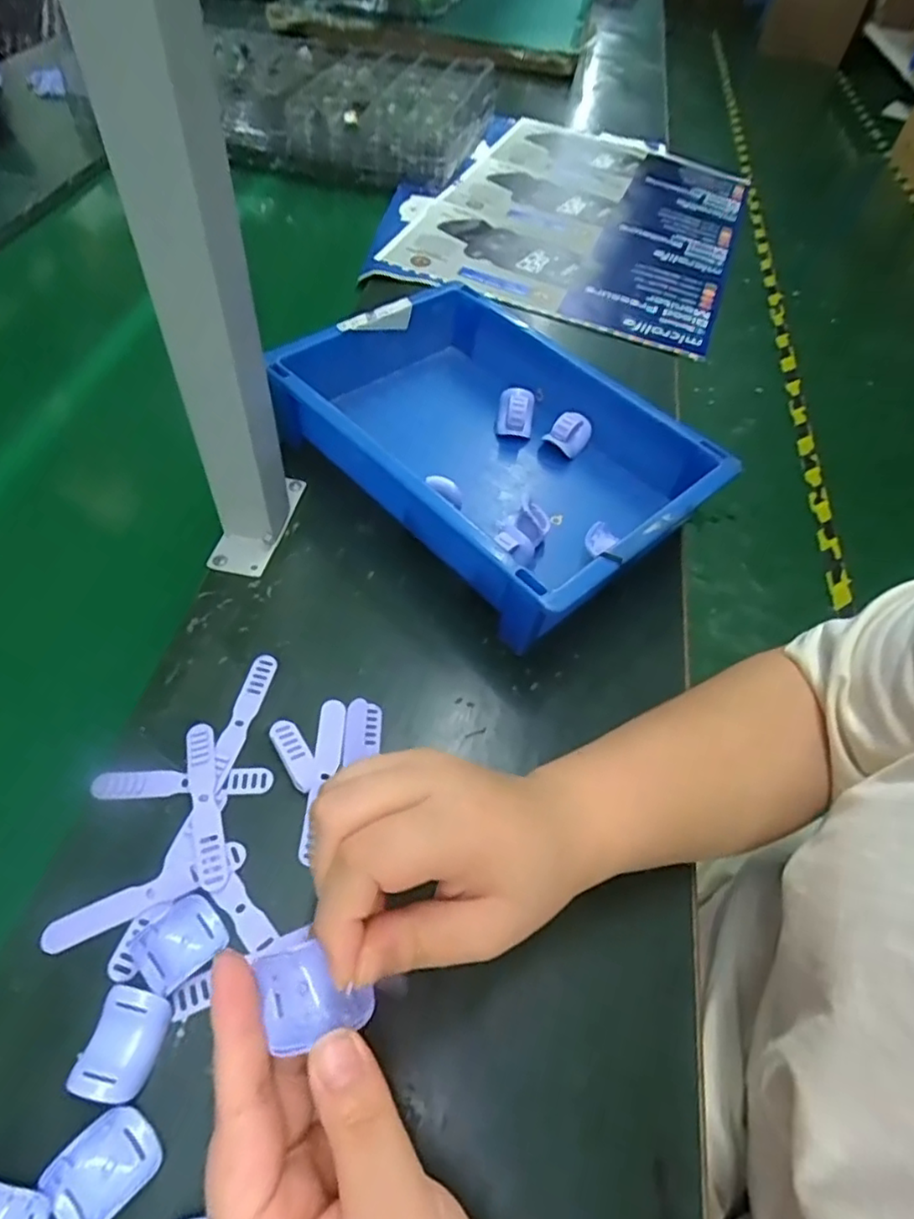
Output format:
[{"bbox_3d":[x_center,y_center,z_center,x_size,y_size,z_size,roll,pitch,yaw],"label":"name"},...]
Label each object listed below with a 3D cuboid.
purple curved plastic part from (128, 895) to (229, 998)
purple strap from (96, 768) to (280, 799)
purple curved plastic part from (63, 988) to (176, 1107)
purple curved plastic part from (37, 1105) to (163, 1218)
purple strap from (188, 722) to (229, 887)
[{"bbox_3d":[-0.132,0.157,0.299,0.034,0.012,0.037,39,60,21],"label":"purple curved plastic part"},{"bbox_3d":[-0.150,0.096,0.346,0.093,0.004,0.016,1,51,-6],"label":"purple strap"},{"bbox_3d":[-0.142,0.186,0.271,0.029,0.017,0.038,14,54,4],"label":"purple curved plastic part"},{"bbox_3d":[-0.140,0.222,0.247,0.030,0.014,0.036,40,60,21],"label":"purple curved plastic part"},{"bbox_3d":[-0.135,0.103,0.339,0.014,0.009,0.092,-13,57,-14],"label":"purple strap"}]

